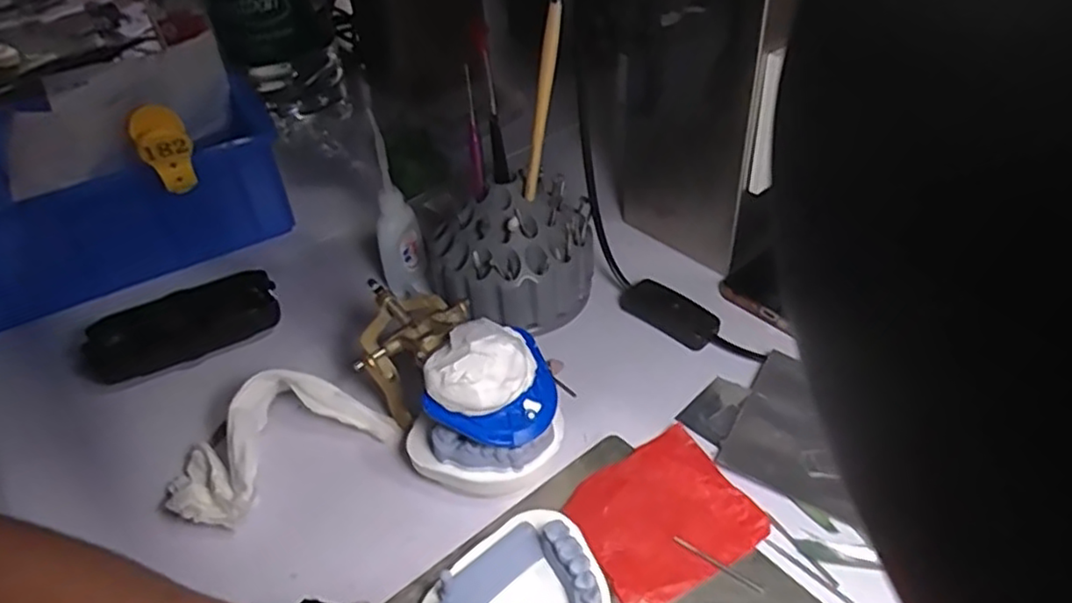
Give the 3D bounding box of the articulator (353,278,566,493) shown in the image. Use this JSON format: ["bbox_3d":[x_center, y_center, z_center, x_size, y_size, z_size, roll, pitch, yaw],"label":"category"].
[{"bbox_3d":[-0.042,0.039,0.351,0.071,0.086,0.123,-26,44,-21],"label":"articulator"}]

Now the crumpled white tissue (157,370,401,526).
[{"bbox_3d":[-0.141,0.070,0.361,0.113,0.043,0.069,-31,46,-26],"label":"crumpled white tissue"}]

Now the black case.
[{"bbox_3d":[-0.230,0.018,0.448,0.118,0.031,0.048,-20,42,-16],"label":"black case"}]

